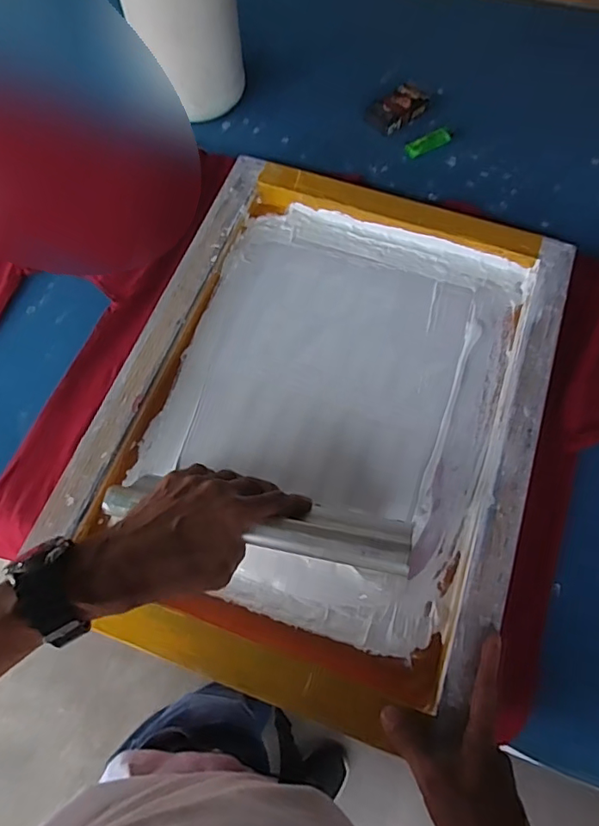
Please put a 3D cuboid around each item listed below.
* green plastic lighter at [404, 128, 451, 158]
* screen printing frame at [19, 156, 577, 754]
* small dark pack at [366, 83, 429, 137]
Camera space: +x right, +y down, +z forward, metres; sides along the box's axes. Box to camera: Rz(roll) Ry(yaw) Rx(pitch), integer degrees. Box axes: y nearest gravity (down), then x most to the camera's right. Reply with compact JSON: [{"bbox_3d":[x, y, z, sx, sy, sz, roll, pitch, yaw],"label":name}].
[{"bbox_3d":[0.188,-0.394,0.752,0.070,0.007,0.026,-28,70,-11],"label":"green plastic lighter"},{"bbox_3d":[0.029,-0.012,0.589,0.452,0.044,0.593,18,69,8],"label":"screen printing frame"},{"bbox_3d":[0.146,-0.457,0.773,0.053,0.019,0.092,42,74,16],"label":"small dark pack"}]

